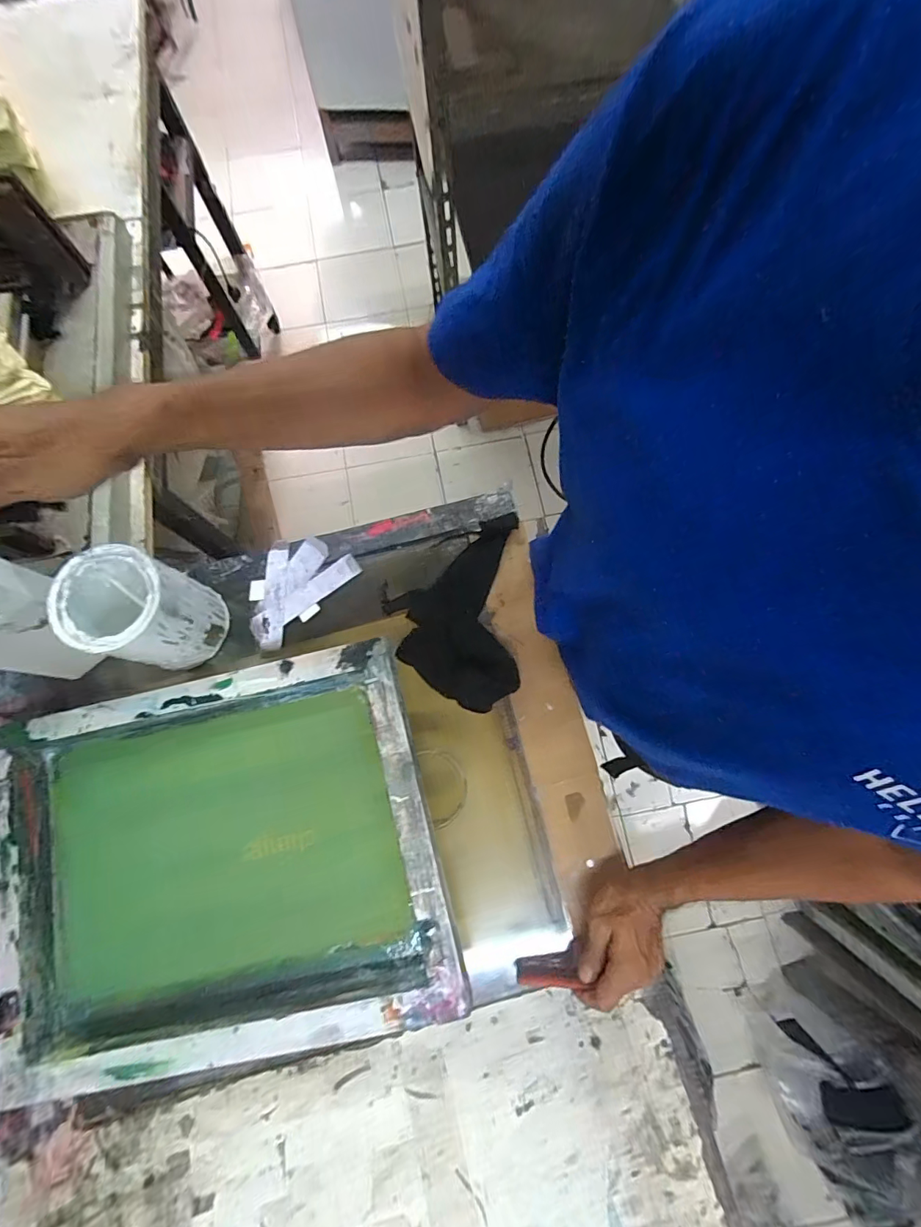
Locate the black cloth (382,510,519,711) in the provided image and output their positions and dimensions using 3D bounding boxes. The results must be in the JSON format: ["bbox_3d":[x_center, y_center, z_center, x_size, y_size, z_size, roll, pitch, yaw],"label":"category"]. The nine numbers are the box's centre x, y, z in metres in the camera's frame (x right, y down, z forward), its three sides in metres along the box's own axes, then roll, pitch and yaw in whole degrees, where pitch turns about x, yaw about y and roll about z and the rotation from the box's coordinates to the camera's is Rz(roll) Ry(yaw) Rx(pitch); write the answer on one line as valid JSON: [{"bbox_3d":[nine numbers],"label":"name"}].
[{"bbox_3d":[-0.010,-0.008,0.595,0.155,0.026,0.245,1,75,1],"label":"black cloth"}]

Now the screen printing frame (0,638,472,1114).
[{"bbox_3d":[-0.254,0.253,0.498,0.453,0.046,0.362,-14,75,1],"label":"screen printing frame"}]

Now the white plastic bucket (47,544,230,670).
[{"bbox_3d":[-0.356,-0.002,0.534,0.113,0.137,0.113,24,77,7],"label":"white plastic bucket"}]

